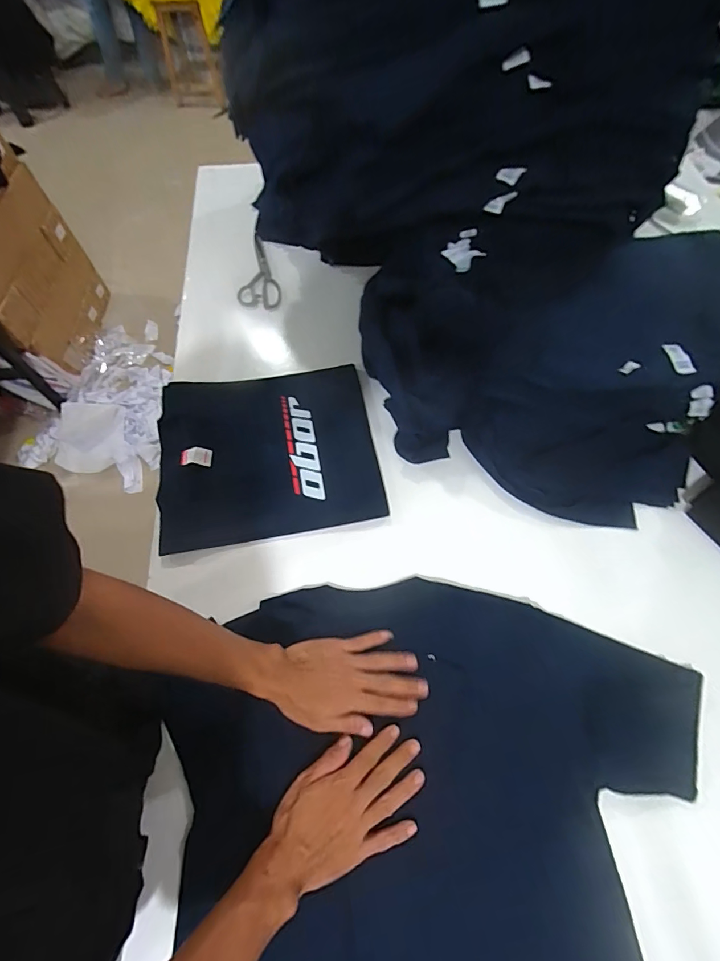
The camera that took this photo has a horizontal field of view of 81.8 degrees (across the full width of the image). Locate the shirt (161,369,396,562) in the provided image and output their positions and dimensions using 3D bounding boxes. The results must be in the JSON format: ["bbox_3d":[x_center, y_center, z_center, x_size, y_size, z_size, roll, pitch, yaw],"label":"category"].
[{"bbox_3d":[-0.146,-0.053,0.661,0.326,0.024,0.287,-10,65,-5],"label":"shirt"}]

